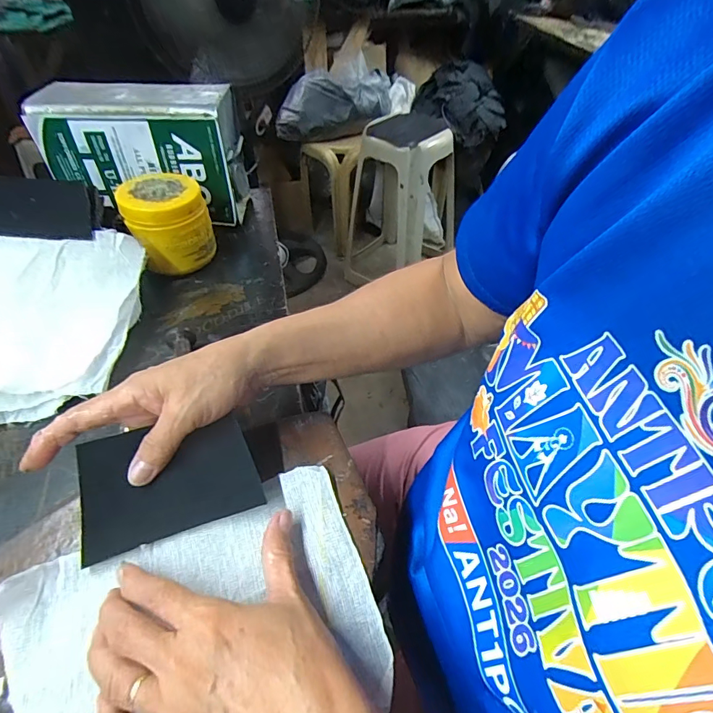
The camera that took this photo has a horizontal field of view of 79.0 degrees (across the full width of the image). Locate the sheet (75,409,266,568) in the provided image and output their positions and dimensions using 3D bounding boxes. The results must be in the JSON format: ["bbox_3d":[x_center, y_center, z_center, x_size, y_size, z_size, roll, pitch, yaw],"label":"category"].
[{"bbox_3d":[-0.131,0.083,0.299,0.114,0.007,0.076,-17,81,-10],"label":"sheet"}]

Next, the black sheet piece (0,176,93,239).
[{"bbox_3d":[-0.337,-0.154,0.438,0.117,0.007,0.076,-3,65,-22],"label":"black sheet piece"}]

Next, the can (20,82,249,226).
[{"bbox_3d":[-0.281,-0.264,0.585,0.243,0.162,0.098,-1,46,0],"label":"can"}]

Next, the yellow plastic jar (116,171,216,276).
[{"bbox_3d":[-0.233,-0.164,0.539,0.093,0.095,0.092,0,46,0],"label":"yellow plastic jar"}]

